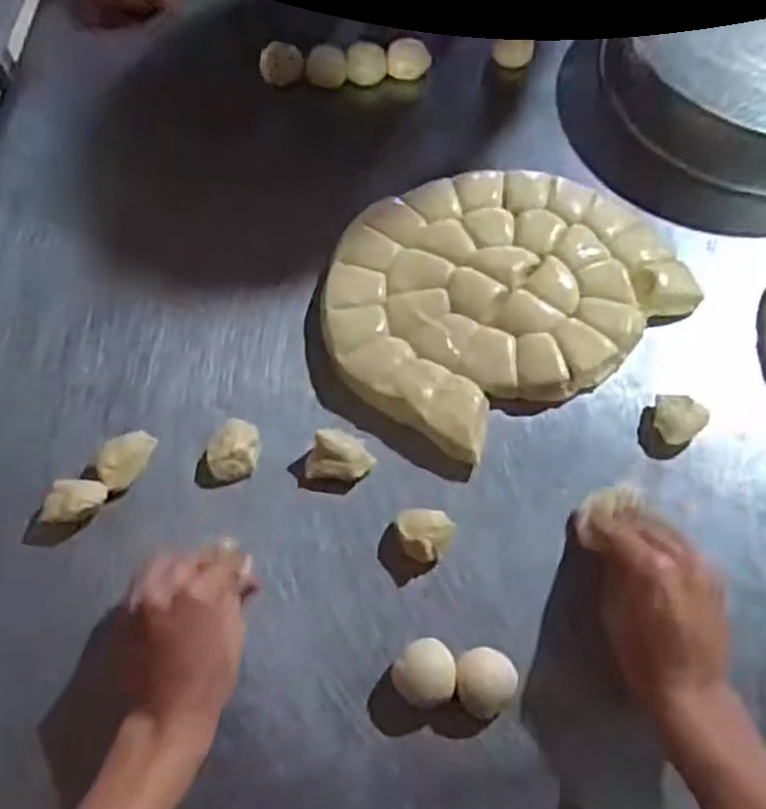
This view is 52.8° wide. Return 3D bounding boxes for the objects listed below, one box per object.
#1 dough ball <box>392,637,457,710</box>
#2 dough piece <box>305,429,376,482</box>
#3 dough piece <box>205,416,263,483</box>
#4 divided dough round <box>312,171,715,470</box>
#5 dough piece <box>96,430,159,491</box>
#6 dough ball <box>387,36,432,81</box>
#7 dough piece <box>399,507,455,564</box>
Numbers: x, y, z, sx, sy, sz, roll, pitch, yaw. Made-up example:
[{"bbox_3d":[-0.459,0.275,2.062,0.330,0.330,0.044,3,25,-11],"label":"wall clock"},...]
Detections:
[{"bbox_3d":[0.030,0.184,0.527,0.041,0.030,0.042,-1,65,2],"label":"dough ball"},{"bbox_3d":[-0.033,0.043,0.592,0.045,0.025,0.040,20,68,11],"label":"dough piece"},{"bbox_3d":[-0.116,0.035,0.602,0.039,0.023,0.048,-5,65,0],"label":"dough piece"},{"bbox_3d":[0.089,-0.099,0.649,0.280,0.037,0.229,-32,68,-12],"label":"divided dough round"},{"bbox_3d":[-0.196,0.042,0.586,0.026,0.025,0.048,19,68,11],"label":"dough piece"},{"bbox_3d":[0.027,-0.347,0.779,0.042,0.026,0.035,5,66,5],"label":"dough ball"},{"bbox_3d":[0.031,0.097,0.564,0.039,0.030,0.037,4,66,4],"label":"dough piece"}]

